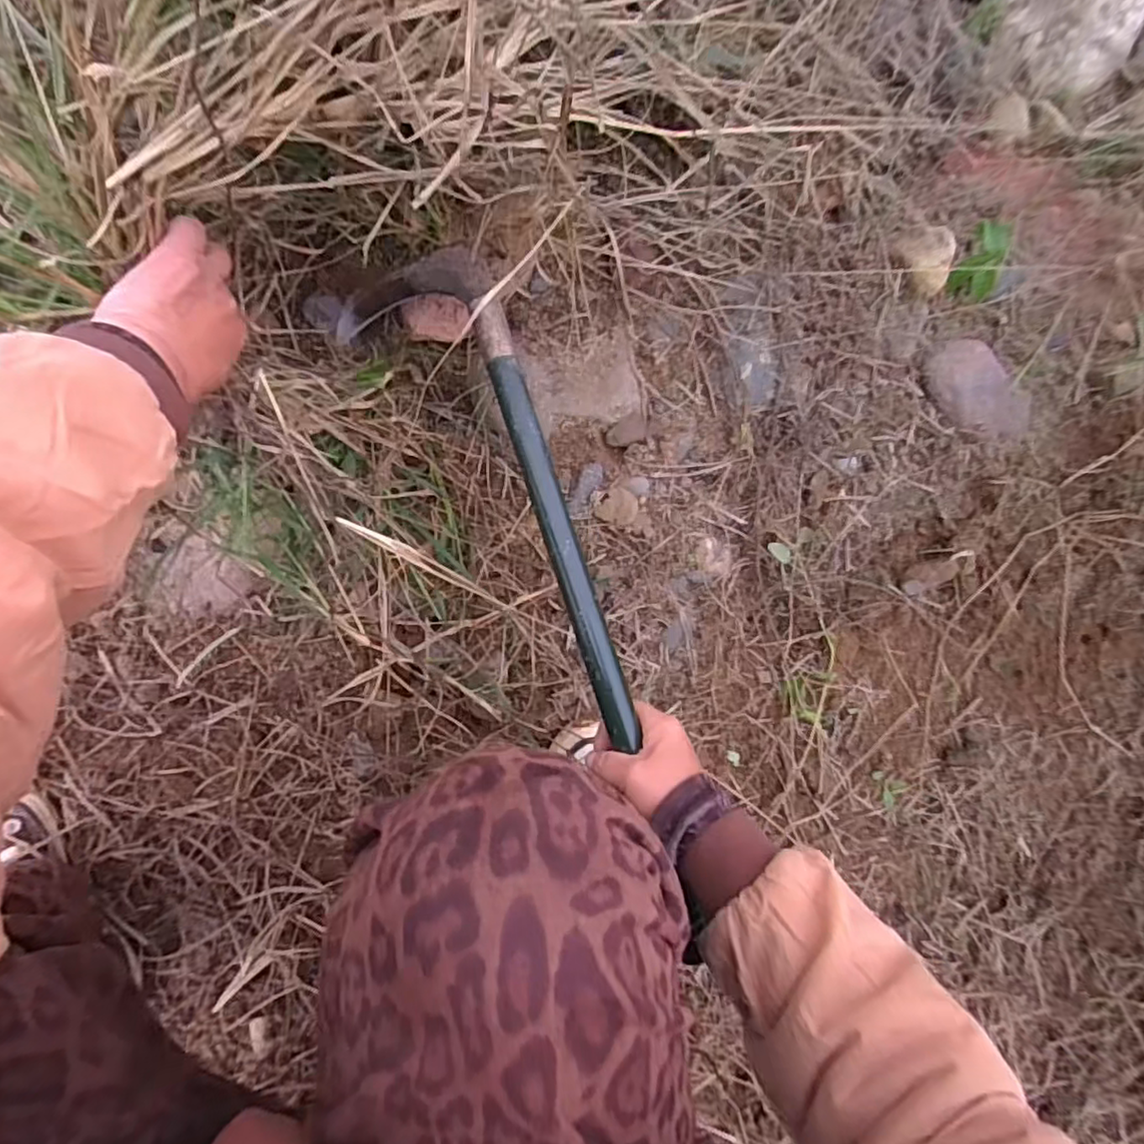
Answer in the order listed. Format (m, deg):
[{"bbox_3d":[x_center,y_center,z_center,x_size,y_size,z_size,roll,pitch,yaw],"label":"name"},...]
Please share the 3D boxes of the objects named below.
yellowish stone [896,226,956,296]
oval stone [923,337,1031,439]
[{"bbox_3d":[0.356,-0.311,0.622,0.044,0.030,0.064,-25,95,-7],"label":"yellowish stone"},{"bbox_3d":[0.418,-0.183,0.642,0.069,0.024,0.118,-39,96,-6],"label":"oval stone"}]

